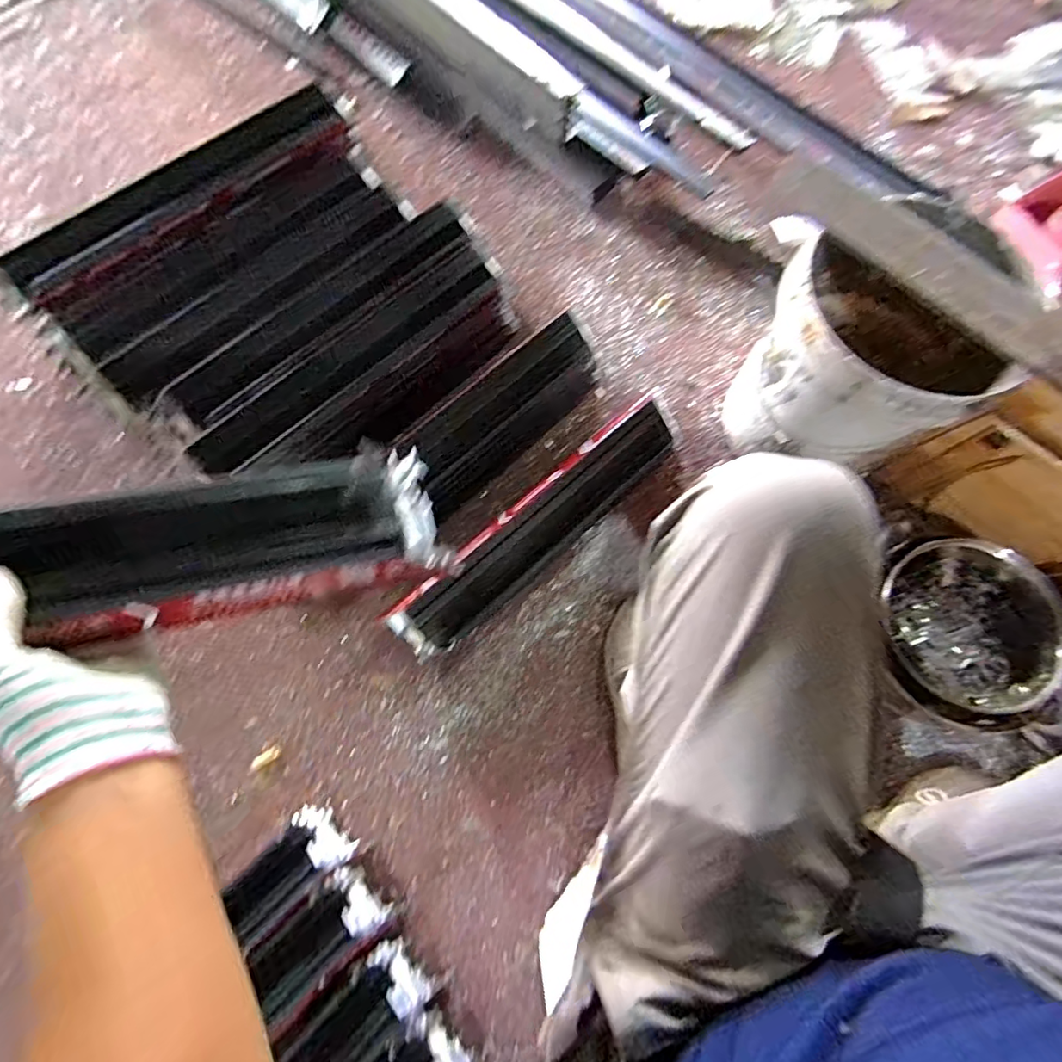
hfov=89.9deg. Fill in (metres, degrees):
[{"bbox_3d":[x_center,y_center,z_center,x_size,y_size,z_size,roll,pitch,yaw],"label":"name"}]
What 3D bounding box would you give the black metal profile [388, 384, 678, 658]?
[{"bbox_3d":[0.031,-0.018,0.787,0.534,0.081,0.089,-41,77,-13],"label":"black metal profile"}]

